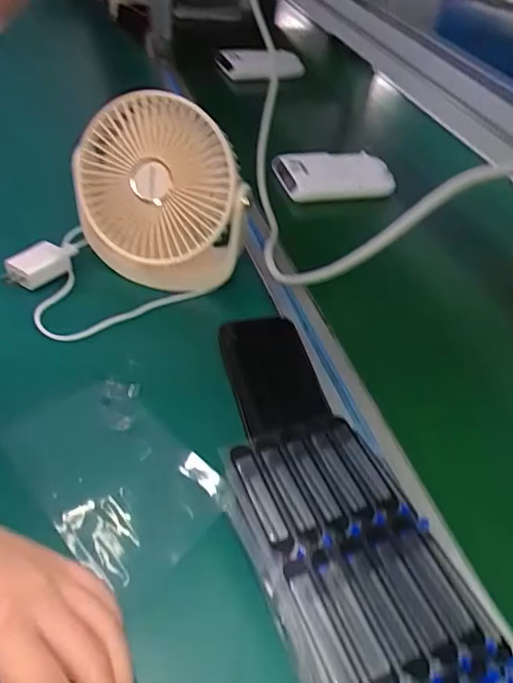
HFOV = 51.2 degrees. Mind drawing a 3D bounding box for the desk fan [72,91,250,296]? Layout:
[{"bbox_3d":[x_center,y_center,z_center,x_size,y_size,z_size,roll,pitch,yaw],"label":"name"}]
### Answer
[{"bbox_3d":[-0.092,-0.127,0.515,0.149,0.173,0.090,26,48,18],"label":"desk fan"}]

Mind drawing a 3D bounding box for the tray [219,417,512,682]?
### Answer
[{"bbox_3d":[0.060,0.143,0.337,0.118,0.047,0.195,-13,49,-19],"label":"tray"}]

